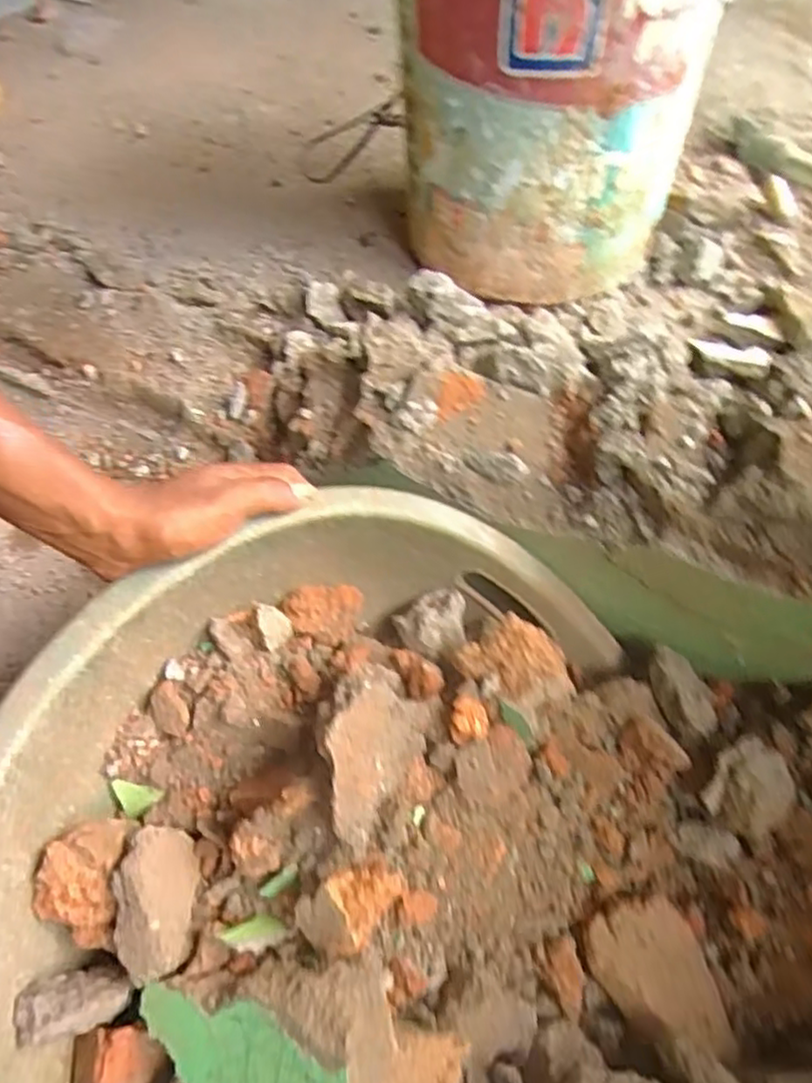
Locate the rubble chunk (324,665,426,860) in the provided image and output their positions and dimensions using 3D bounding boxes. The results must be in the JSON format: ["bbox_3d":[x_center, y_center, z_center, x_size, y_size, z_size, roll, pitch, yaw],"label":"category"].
[{"bbox_3d":[-0.024,0.122,0.400,0.020,0.069,0.085,-12,31,49],"label":"rubble chunk"}]

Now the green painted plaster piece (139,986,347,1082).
[{"bbox_3d":[-0.083,0.253,0.340,0.133,0.007,0.044,2,53,33],"label":"green painted plaster piece"}]

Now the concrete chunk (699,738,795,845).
[{"bbox_3d":[0.207,0.147,0.418,0.054,0.026,0.046,-32,60,-17],"label":"concrete chunk"}]

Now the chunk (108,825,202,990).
[{"bbox_3d":[-0.145,0.203,0.398,0.040,0.026,0.079,-6,56,-1],"label":"chunk"}]

